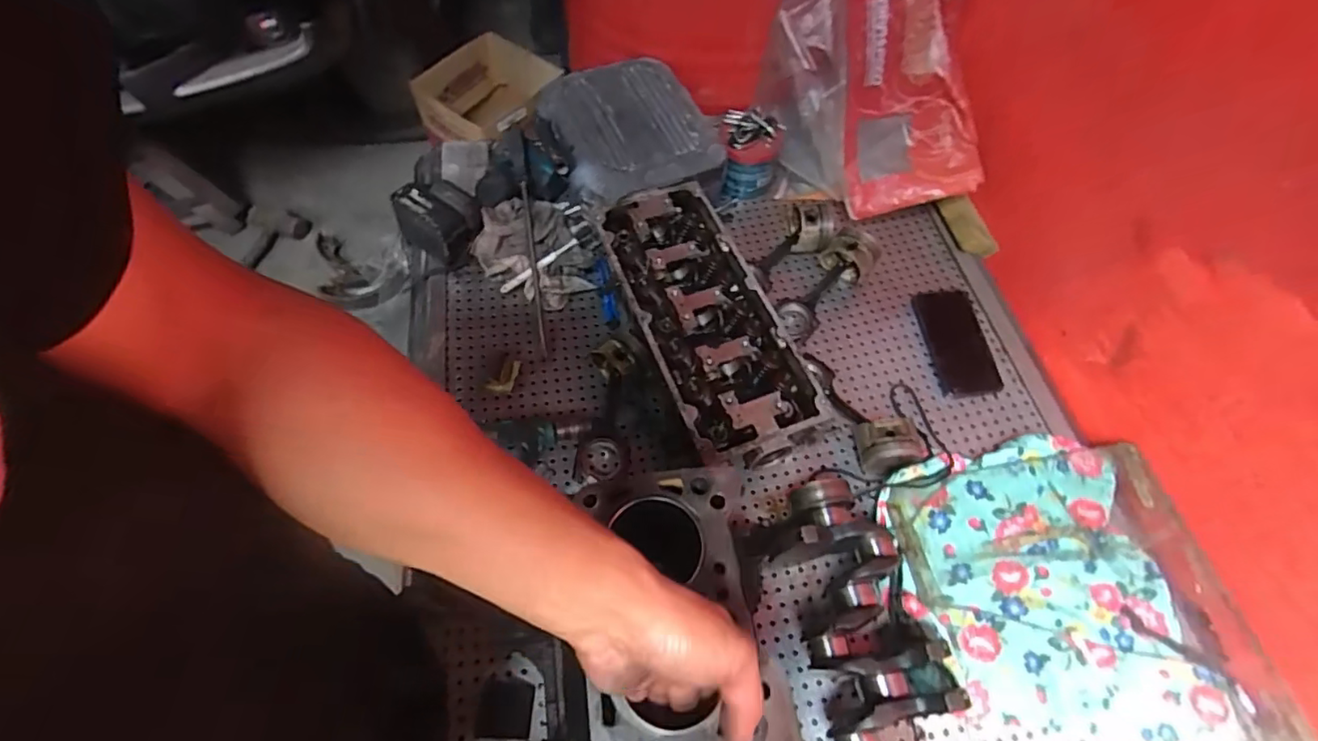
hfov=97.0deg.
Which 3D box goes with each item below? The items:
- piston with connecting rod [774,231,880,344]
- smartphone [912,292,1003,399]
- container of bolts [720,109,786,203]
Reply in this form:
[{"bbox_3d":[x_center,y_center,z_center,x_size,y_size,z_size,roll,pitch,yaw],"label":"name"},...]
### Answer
[{"bbox_3d":[0.238,-0.120,0.846,0.071,0.077,0.172,36,81,18],"label":"piston with connecting rod"},{"bbox_3d":[0.416,-0.042,0.815,0.077,0.013,0.166,-3,59,-4],"label":"smartphone"},{"bbox_3d":[0.144,-0.352,0.944,0.096,0.114,0.086,-4,59,-4],"label":"container of bolts"}]

